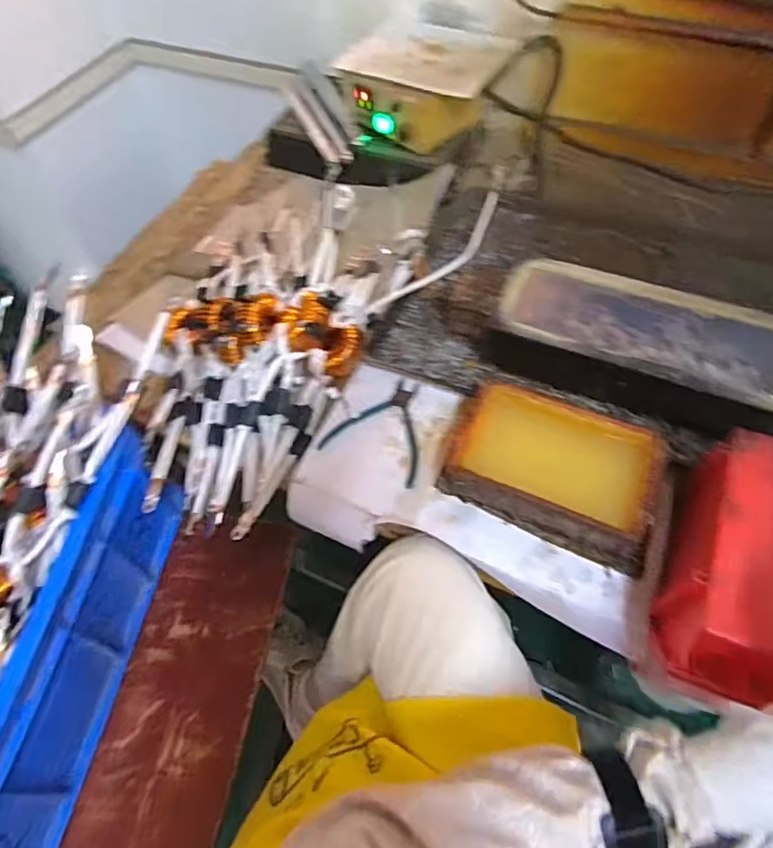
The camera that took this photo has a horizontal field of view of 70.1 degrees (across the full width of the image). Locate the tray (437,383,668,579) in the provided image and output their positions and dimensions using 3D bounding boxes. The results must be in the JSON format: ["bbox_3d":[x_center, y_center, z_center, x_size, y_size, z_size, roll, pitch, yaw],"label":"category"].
[{"bbox_3d":[0.183,0.046,0.596,0.219,0.064,0.137,23,61,17],"label":"tray"}]

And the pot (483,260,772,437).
[{"bbox_3d":[0.322,-0.090,0.664,0.373,0.088,0.149,24,62,18],"label":"pot"}]

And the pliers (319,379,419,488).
[{"bbox_3d":[0.003,-0.002,0.678,0.122,0.012,0.131,23,61,17],"label":"pliers"}]

